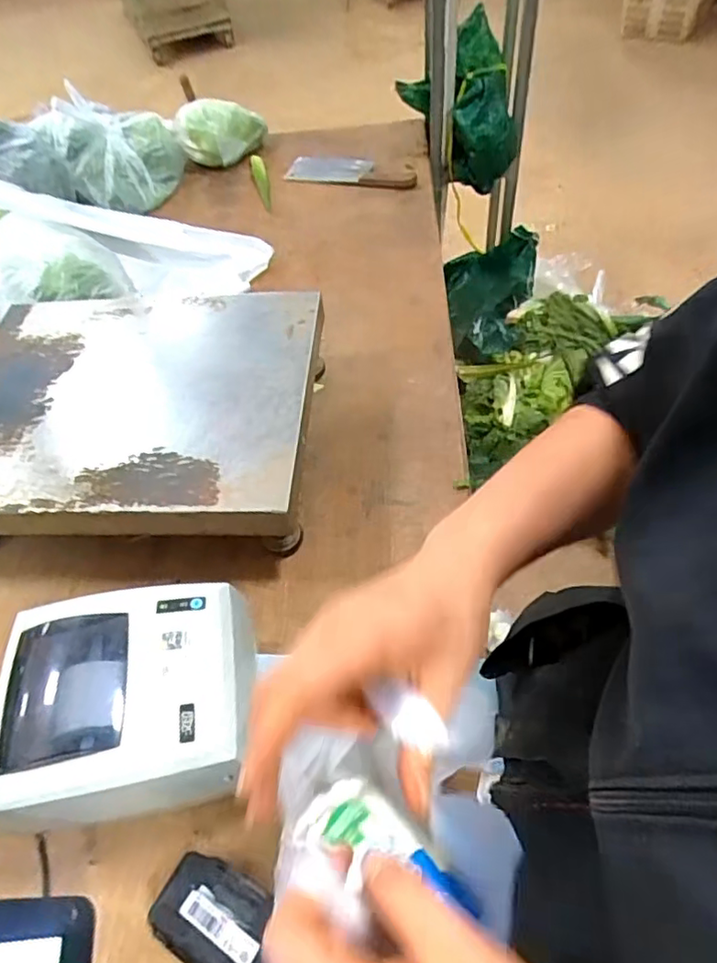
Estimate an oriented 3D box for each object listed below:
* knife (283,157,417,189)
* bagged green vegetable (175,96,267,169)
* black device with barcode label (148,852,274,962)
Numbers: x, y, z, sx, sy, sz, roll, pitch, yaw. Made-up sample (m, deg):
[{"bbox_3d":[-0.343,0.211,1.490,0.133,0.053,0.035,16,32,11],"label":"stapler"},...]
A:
[{"bbox_3d":[-0.013,-0.673,1.315,0.285,0.026,0.104,8,55,11],"label":"knife"},{"bbox_3d":[-0.299,-0.762,1.341,0.194,0.124,0.133,-15,54,-5],"label":"bagged green vegetable"},{"bbox_3d":[-0.126,0.400,0.551,0.118,0.019,0.078,22,59,20],"label":"black device with barcode label"}]

